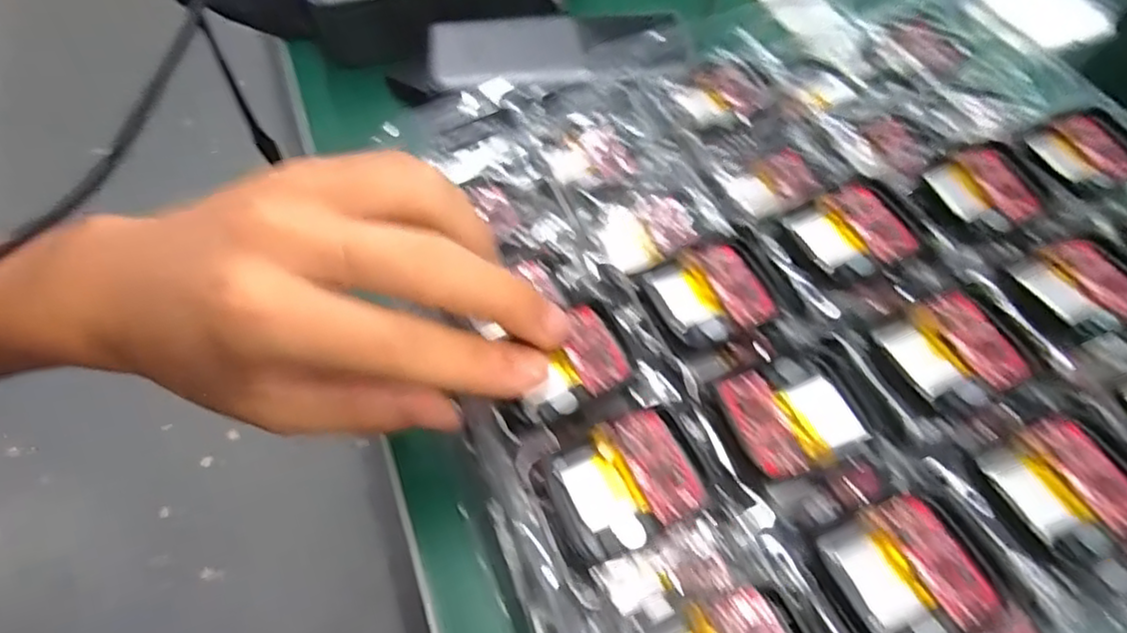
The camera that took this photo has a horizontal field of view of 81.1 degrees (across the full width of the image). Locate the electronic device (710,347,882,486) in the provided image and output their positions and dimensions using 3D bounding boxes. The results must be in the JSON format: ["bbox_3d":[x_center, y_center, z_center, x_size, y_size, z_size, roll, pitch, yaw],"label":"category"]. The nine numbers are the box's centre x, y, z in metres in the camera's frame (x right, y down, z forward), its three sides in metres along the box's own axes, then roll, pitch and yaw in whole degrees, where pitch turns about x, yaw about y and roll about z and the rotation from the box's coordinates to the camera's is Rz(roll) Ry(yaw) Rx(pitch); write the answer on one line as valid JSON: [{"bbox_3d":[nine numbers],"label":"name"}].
[{"bbox_3d":[0.068,0.028,0.193,0.044,0.005,0.034,-19,59,-12],"label":"electronic device"}]

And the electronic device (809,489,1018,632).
[{"bbox_3d":[0.089,0.066,0.169,0.043,0.004,0.035,-21,60,-13],"label":"electronic device"}]

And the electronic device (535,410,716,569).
[{"bbox_3d":[0.016,0.047,0.186,0.043,0.010,0.034,-19,59,-13],"label":"electronic device"}]

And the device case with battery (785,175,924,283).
[{"bbox_3d":[0.102,-0.030,0.231,0.039,0.007,0.035,-20,60,-13],"label":"device case with battery"}]

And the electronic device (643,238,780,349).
[{"bbox_3d":[0.051,-0.008,0.222,0.039,0.004,0.035,-23,60,-15],"label":"electronic device"}]

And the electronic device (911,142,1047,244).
[{"bbox_3d":[0.150,-0.046,0.237,0.045,0.004,0.035,-21,60,-14],"label":"electronic device"}]

